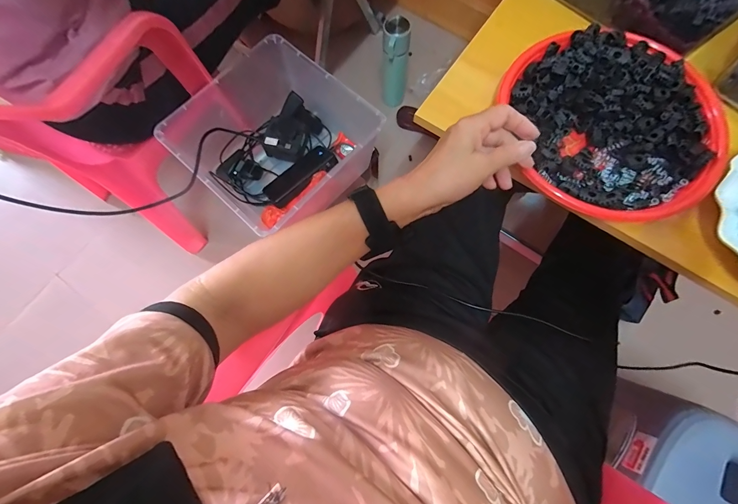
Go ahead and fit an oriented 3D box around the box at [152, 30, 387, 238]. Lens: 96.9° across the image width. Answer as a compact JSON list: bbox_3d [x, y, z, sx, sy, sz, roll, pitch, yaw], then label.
[{"bbox_3d":[-0.161,-0.218,0.652,0.301,0.170,0.328,43,80,11],"label":"box"}]

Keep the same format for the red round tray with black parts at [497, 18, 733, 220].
[{"bbox_3d":[0.276,-0.149,0.363,0.219,0.039,0.227,0,75,1],"label":"red round tray with black parts"}]

